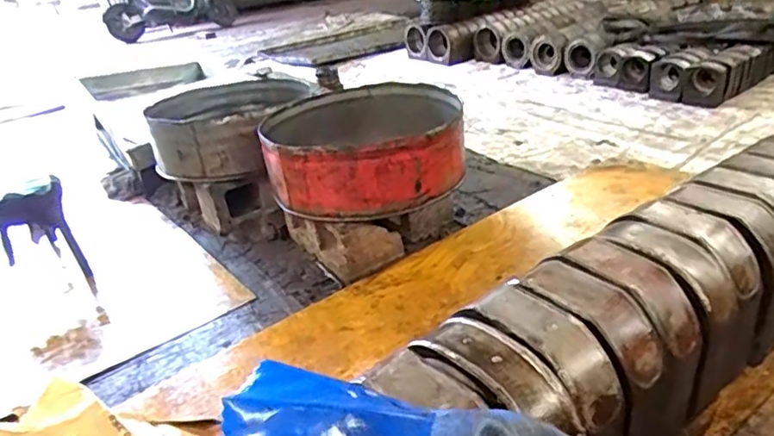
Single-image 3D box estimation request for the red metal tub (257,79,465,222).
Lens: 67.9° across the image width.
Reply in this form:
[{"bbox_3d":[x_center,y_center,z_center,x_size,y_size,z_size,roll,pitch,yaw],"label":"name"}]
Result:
[{"bbox_3d":[-0.063,-0.201,1.634,0.529,0.212,0.482,-9,27,-4],"label":"red metal tub"}]

